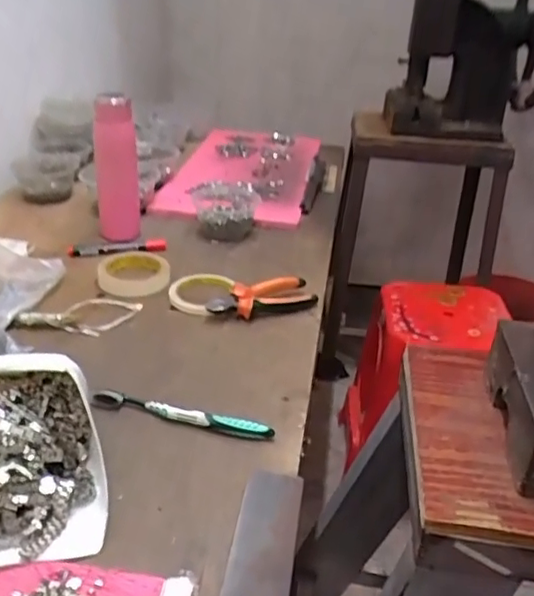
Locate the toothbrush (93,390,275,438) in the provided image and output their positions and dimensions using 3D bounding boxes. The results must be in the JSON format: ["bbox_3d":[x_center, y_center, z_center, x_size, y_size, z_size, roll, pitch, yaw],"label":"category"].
[{"bbox_3d":[-0.085,0.114,0.600,0.184,0.021,0.013,9,29,11],"label":"toothbrush"}]

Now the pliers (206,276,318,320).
[{"bbox_3d":[-0.004,0.001,0.799,0.140,0.035,0.048,-11,32,-25],"label":"pliers"}]

